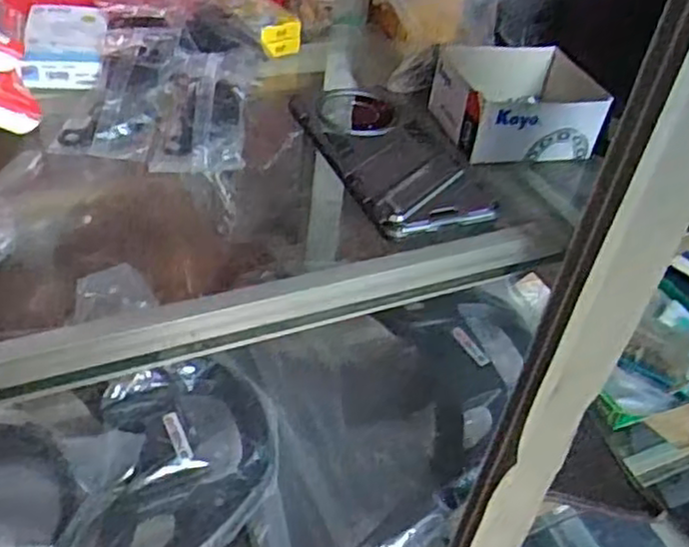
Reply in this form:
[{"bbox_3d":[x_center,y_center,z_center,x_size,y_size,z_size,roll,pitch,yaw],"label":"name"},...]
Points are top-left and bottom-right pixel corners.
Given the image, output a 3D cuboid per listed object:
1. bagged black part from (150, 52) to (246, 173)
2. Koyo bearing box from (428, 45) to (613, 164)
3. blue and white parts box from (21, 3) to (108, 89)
[{"bbox_3d":[-0.095,-0.110,0.479,0.056,0.027,0.117,0,39,-9],"label":"bagged black part"},{"bbox_3d":[0.121,-0.125,0.515,0.105,0.047,0.099,0,40,-10],"label":"Koyo bearing box"},{"bbox_3d":[-0.203,-0.167,0.523,0.053,0.022,0.101,-2,40,-12],"label":"blue and white parts box"}]

